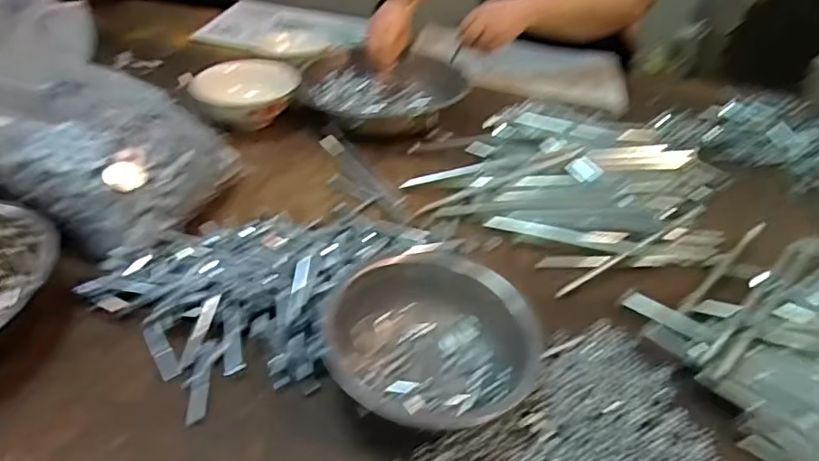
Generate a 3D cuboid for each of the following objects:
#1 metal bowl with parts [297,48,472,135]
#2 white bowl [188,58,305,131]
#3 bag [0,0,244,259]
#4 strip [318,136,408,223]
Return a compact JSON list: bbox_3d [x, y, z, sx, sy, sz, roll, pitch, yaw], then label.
[{"bbox_3d":[-0.040,-0.215,0.873,0.231,0.057,0.183,16,39,13],"label":"metal bowl with parts"},{"bbox_3d":[-0.236,-0.196,0.833,0.148,0.072,0.148,3,38,-3],"label":"white bowl"},{"bbox_3d":[-0.365,-0.116,0.603,0.290,0.187,0.214,11,38,7],"label":"bag"},{"bbox_3d":[-0.060,-0.075,0.746,0.032,0.011,0.211,-17,43,-26],"label":"strip"}]

